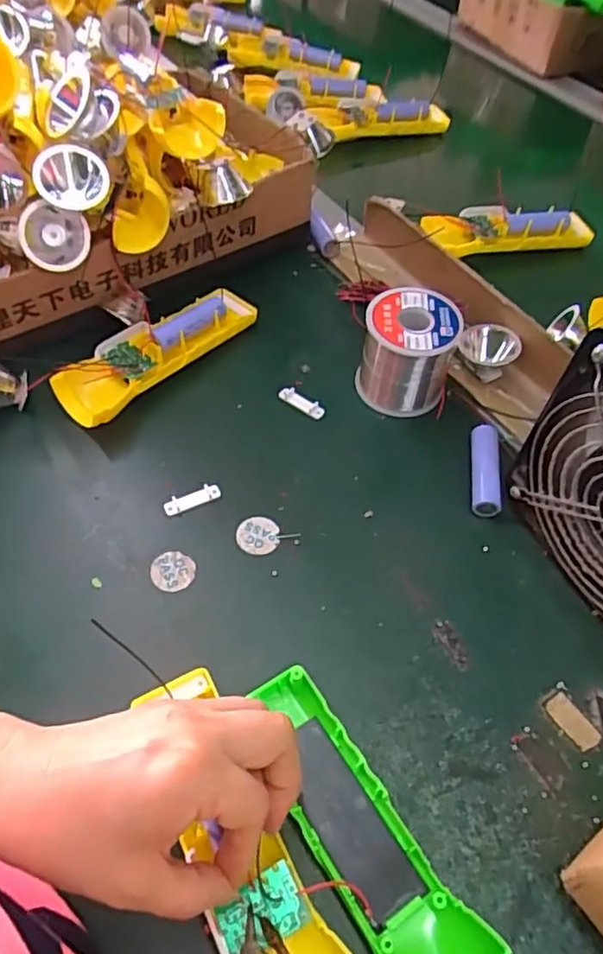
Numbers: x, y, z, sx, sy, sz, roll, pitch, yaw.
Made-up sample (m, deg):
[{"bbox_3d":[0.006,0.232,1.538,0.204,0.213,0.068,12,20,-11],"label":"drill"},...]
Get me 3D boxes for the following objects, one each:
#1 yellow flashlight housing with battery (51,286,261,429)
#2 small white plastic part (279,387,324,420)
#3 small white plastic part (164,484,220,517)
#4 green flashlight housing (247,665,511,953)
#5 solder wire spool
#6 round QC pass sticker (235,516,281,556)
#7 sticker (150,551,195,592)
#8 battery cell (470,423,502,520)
[{"bbox_3d":[-0.105,-0.094,0.474,0.046,0.033,0.160,36,58,24],"label":"yellow flashlight housing with battery"},{"bbox_3d":[-0.001,-0.055,0.466,0.038,0.007,0.011,30,56,20],"label":"small white plastic part"},{"bbox_3d":[-0.072,0.015,0.413,0.037,0.005,0.010,-21,55,-18],"label":"small white plastic part"},{"bbox_3d":[0.025,0.168,0.294,0.048,0.027,0.161,-28,57,-23],"label":"green flashlight housing"},{"bbox_3d":[0.076,-0.089,0.456,0.066,0.065,0.060,9,55,5],"label":"solder wire spool"},{"bbox_3d":[-0.028,0.036,0.401,0.026,0.004,0.025,1,51,-2],"label":"round QC pass sticker"},{"bbox_3d":[-0.078,0.058,0.385,0.026,0.004,0.024,3,64,-6],"label":"sticker"},{"bbox_3d":[0.124,-0.004,0.427,0.020,0.015,0.066,5,51,1],"label":"battery cell"}]

